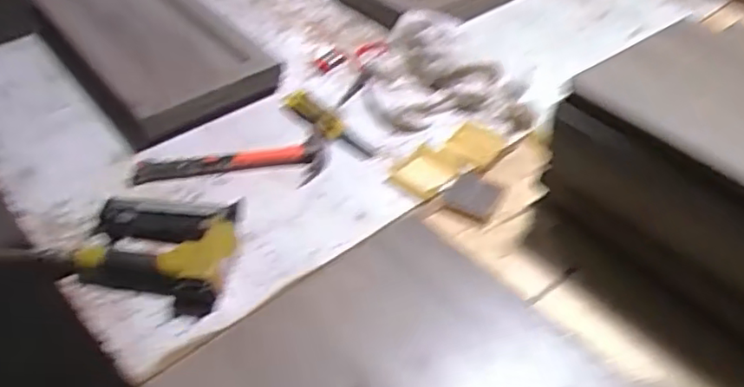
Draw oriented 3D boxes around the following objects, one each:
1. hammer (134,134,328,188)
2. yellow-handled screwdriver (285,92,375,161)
[{"bbox_3d":[-0.185,-0.035,0.825,0.255,0.023,0.083,-11,44,-10],"label":"hammer"},{"bbox_3d":[-0.066,-0.099,0.892,0.038,0.032,0.165,-32,51,-29],"label":"yellow-handled screwdriver"}]

